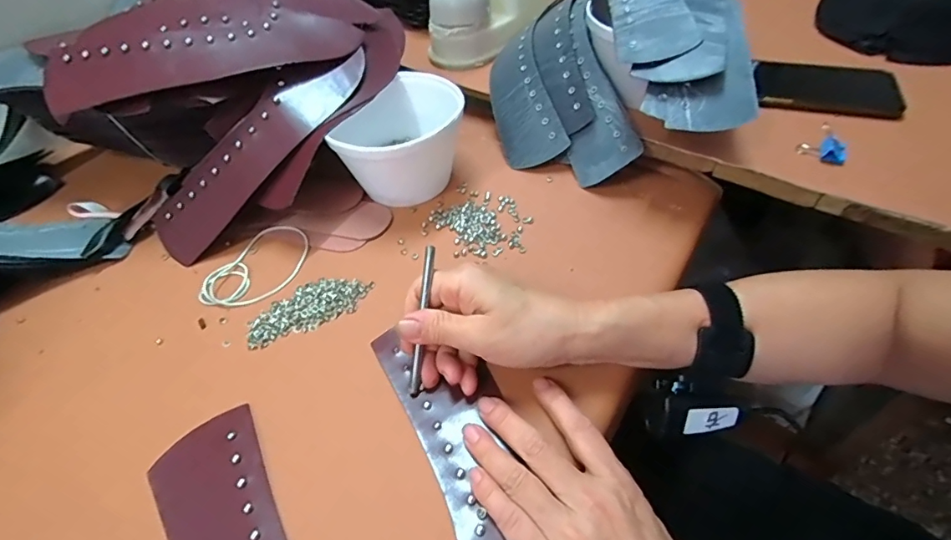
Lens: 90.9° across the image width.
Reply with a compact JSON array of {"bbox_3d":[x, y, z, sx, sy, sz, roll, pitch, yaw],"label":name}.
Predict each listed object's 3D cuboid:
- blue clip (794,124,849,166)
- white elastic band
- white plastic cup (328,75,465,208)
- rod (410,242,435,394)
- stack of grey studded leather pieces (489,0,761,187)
[{"bbox_3d":[0.291,-0.104,0.388,0.036,0.022,0.018,33,59,29],"label":"blue clip"},{"bbox_3d":[-0.189,-0.002,0.412,0.069,0.005,0.100,23,55,22],"label":"white elastic band"},{"bbox_3d":[-0.071,-0.122,0.454,0.125,0.080,0.121,-2,50,3],"label":"white plastic cup"},{"bbox_3d":[-0.036,0.034,0.315,0.007,0.102,0.005,9,7,12],"label":"rod"},{"bbox_3d":[0.121,-0.190,0.456,0.210,0.135,0.236,2,50,6],"label":"stack of grey studded leather pieces"}]

